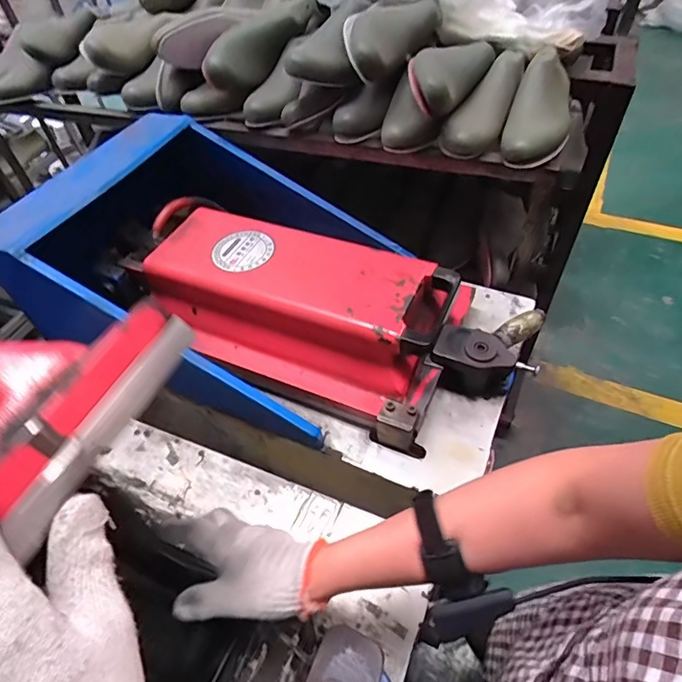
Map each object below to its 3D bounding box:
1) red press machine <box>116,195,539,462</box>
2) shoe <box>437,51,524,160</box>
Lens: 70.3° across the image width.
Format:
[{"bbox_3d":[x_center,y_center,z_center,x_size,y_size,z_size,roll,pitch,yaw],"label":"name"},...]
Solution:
[{"bbox_3d":[-0.043,-0.050,0.733,0.626,0.122,0.285,15,54,15],"label":"red press machine"},{"bbox_3d":[0.232,-0.377,0.744,0.072,0.068,0.241,28,72,23],"label":"shoe"}]

